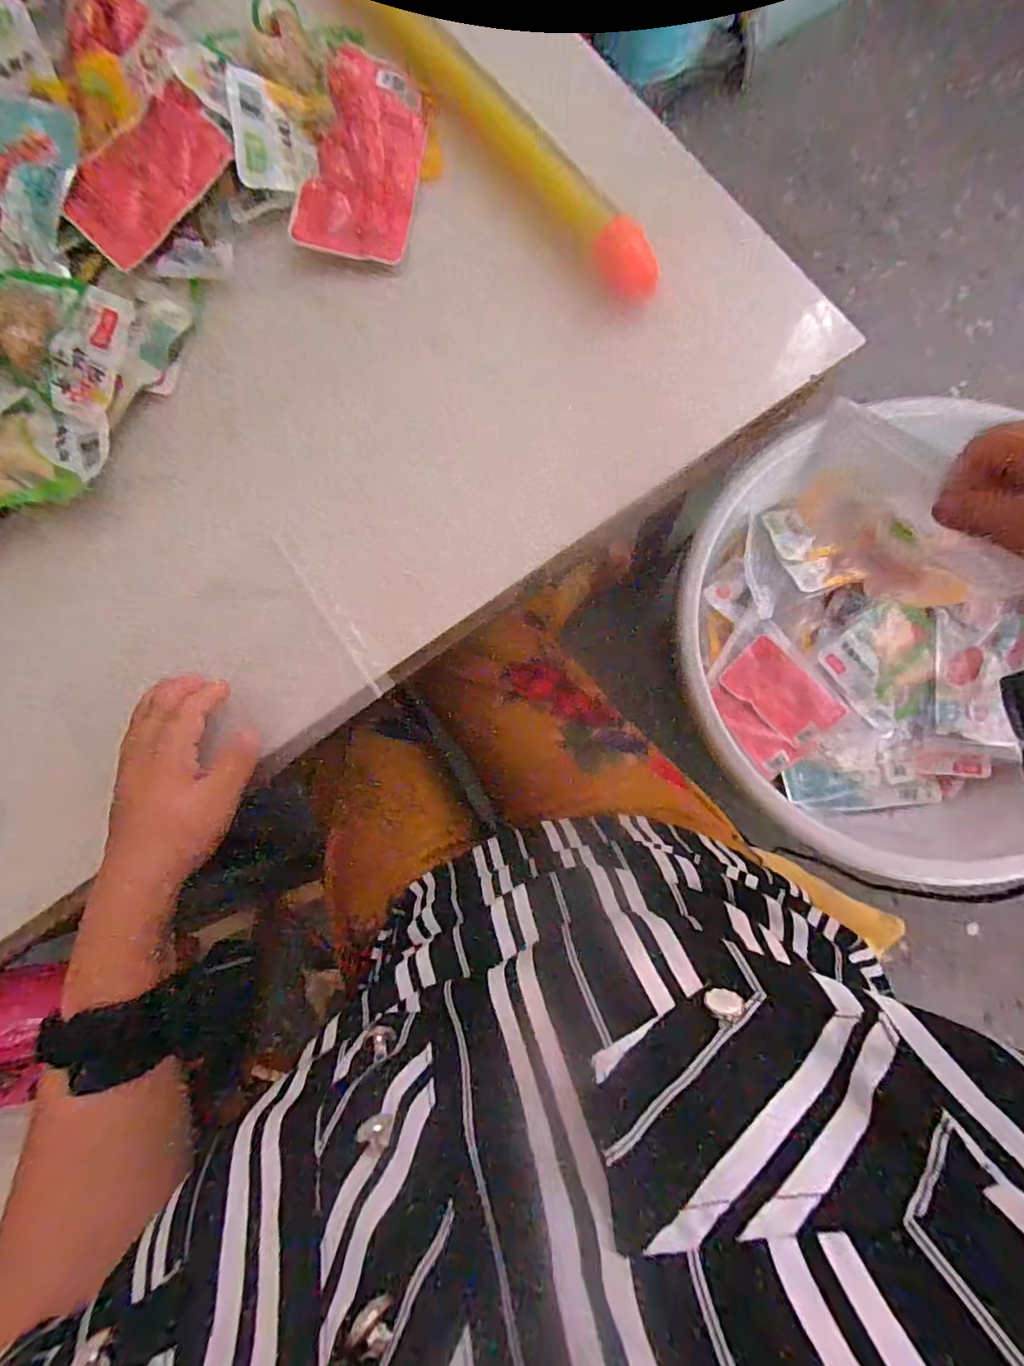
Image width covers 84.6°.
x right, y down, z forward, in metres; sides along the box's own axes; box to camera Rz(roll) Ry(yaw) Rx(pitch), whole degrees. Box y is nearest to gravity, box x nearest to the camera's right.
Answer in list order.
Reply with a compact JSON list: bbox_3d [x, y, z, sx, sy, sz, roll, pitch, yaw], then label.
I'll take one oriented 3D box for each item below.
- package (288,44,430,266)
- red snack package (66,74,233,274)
[{"bbox_3d":[-0.099,-0.354,0.384,0.073,0.007,0.122,15,96,-7],"label":"package"},{"bbox_3d":[-0.245,-0.341,0.379,0.060,0.007,0.113,44,87,-12],"label":"red snack package"}]

